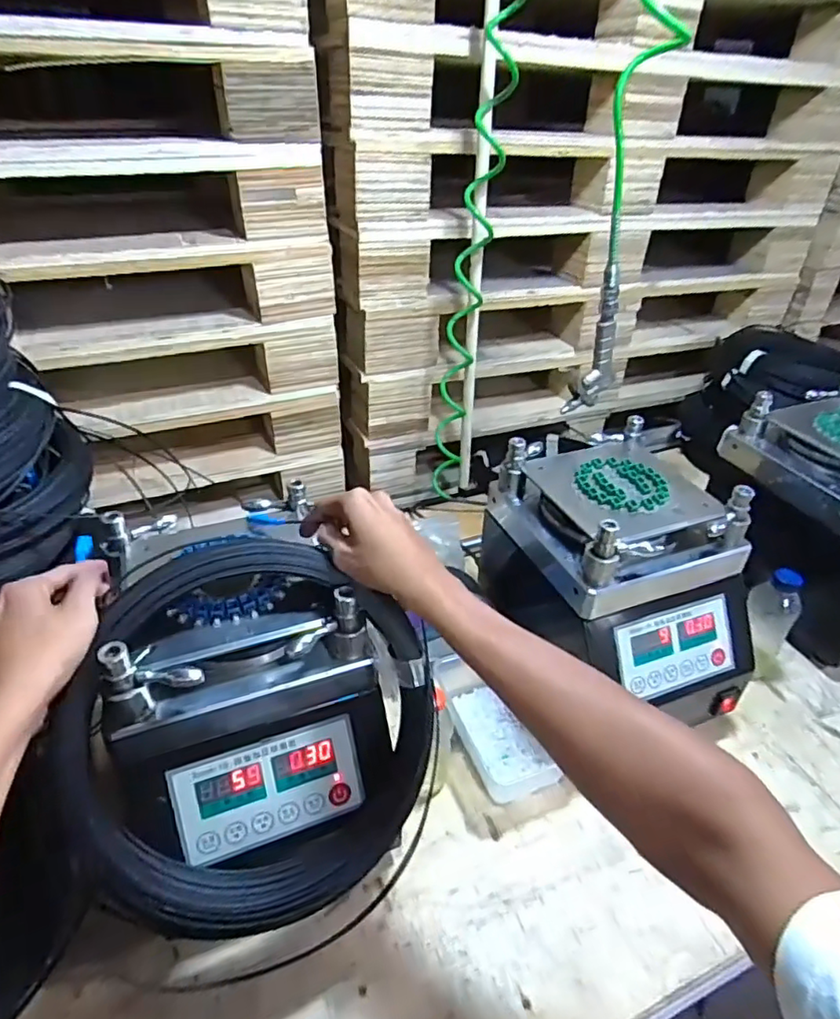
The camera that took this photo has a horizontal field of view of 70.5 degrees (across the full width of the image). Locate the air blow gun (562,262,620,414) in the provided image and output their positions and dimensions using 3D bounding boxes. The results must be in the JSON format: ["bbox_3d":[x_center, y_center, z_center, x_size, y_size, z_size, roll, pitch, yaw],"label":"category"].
[{"bbox_3d":[0.224,-0.208,0.748,0.034,0.163,0.070,24,42,27],"label":"air blow gun"}]

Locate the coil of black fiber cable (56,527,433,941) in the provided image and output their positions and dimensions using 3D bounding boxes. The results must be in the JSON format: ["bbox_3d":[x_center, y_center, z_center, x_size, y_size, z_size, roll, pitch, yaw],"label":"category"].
[{"bbox_3d":[-0.129,0.186,0.478,0.291,0.314,0.042,-12,4,-17],"label":"coil of black fiber cable"}]

